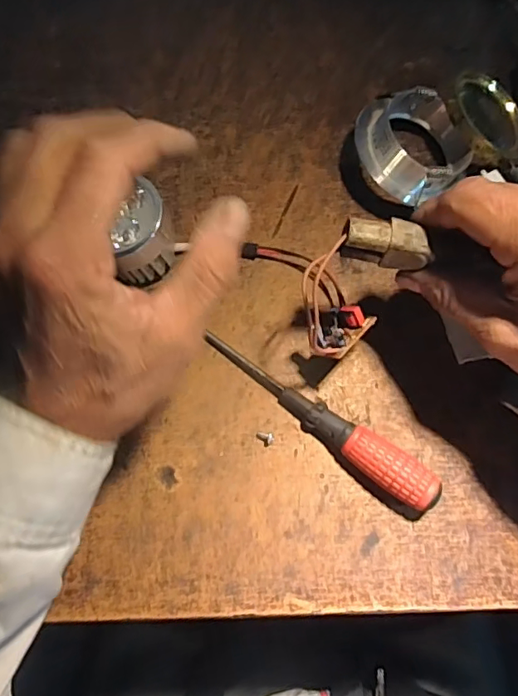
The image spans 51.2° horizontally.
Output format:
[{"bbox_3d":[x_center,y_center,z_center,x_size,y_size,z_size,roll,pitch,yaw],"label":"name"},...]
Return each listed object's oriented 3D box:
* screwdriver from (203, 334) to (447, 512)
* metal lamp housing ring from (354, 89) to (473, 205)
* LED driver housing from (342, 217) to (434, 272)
[{"bbox_3d":[0.032,0.039,0.312,0.155,0.021,0.022,34,77,10],"label":"screwdriver"},{"bbox_3d":[0.097,-0.133,0.354,0.069,0.027,0.070,0,74,1],"label":"metal lamp housing ring"},{"bbox_3d":[0.063,-0.052,0.267,0.044,0.018,0.019,5,74,3],"label":"LED driver housing"}]

